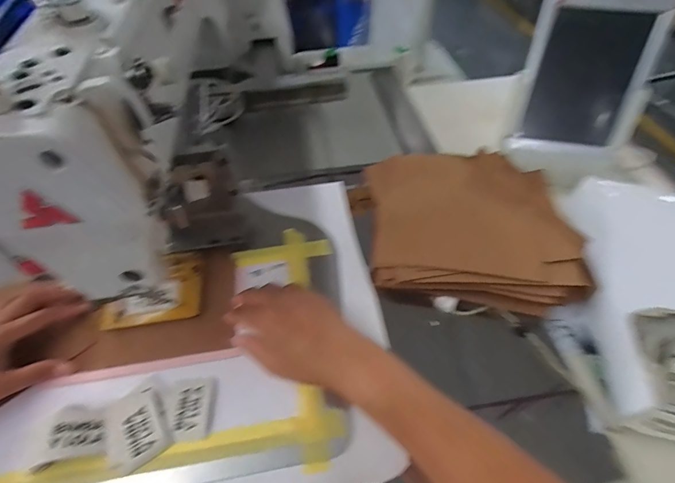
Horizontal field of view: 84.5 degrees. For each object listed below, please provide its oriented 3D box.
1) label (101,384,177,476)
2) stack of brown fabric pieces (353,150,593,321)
[{"bbox_3d":[-0.189,0.176,0.347,0.051,0.009,0.064,-31,57,-21],"label":"label"},{"bbox_3d":[0.167,-0.038,0.492,0.279,0.036,0.265,12,53,11],"label":"stack of brown fabric pieces"}]

